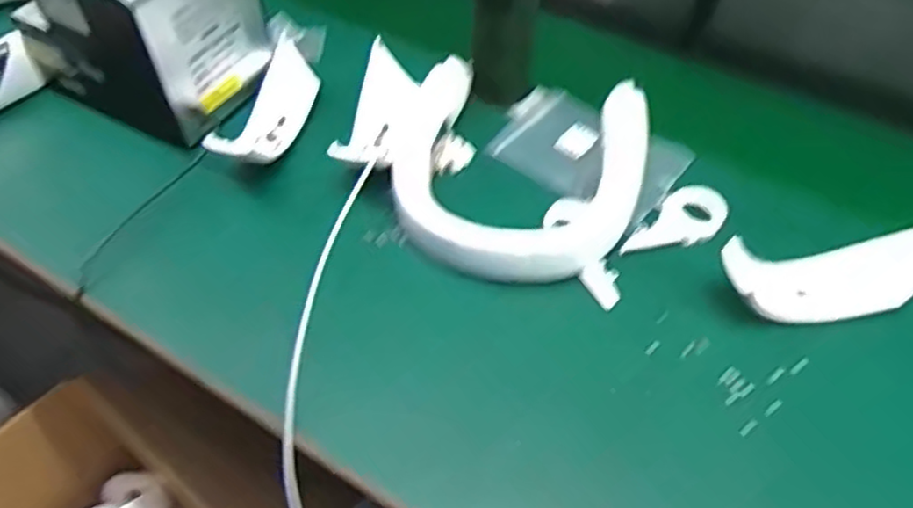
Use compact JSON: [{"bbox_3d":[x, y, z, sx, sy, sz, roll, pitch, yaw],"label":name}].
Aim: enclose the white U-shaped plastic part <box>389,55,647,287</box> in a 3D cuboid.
[{"bbox_3d":[0.043,-0.071,0.547,0.200,0.051,0.193,0,52,0],"label":"white U-shaped plastic part"}]

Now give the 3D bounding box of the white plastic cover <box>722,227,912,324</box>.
[{"bbox_3d":[0.272,0.014,0.483,0.183,0.050,0.053,-10,53,-8],"label":"white plastic cover"}]

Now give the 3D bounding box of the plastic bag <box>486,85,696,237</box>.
[{"bbox_3d":[0.112,-0.090,0.593,0.159,0.015,0.101,32,59,22],"label":"plastic bag"}]

